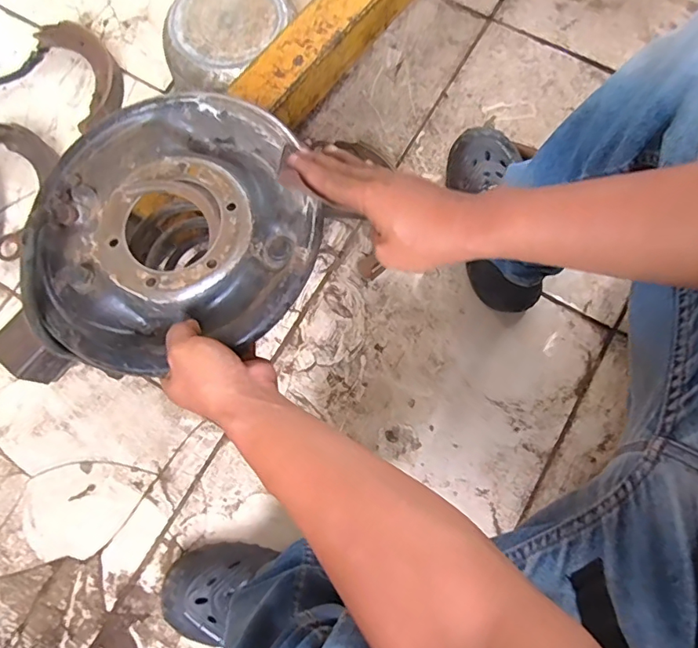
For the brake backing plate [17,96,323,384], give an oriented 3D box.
[{"bbox_3d":[-0.156,-0.092,0.450,0.244,0.043,0.250,0,78,0],"label":"brake backing plate"}]

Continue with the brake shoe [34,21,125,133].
[{"bbox_3d":[-0.439,-0.420,0.832,0.103,0.034,0.214,-26,80,-5],"label":"brake shoe"}]

